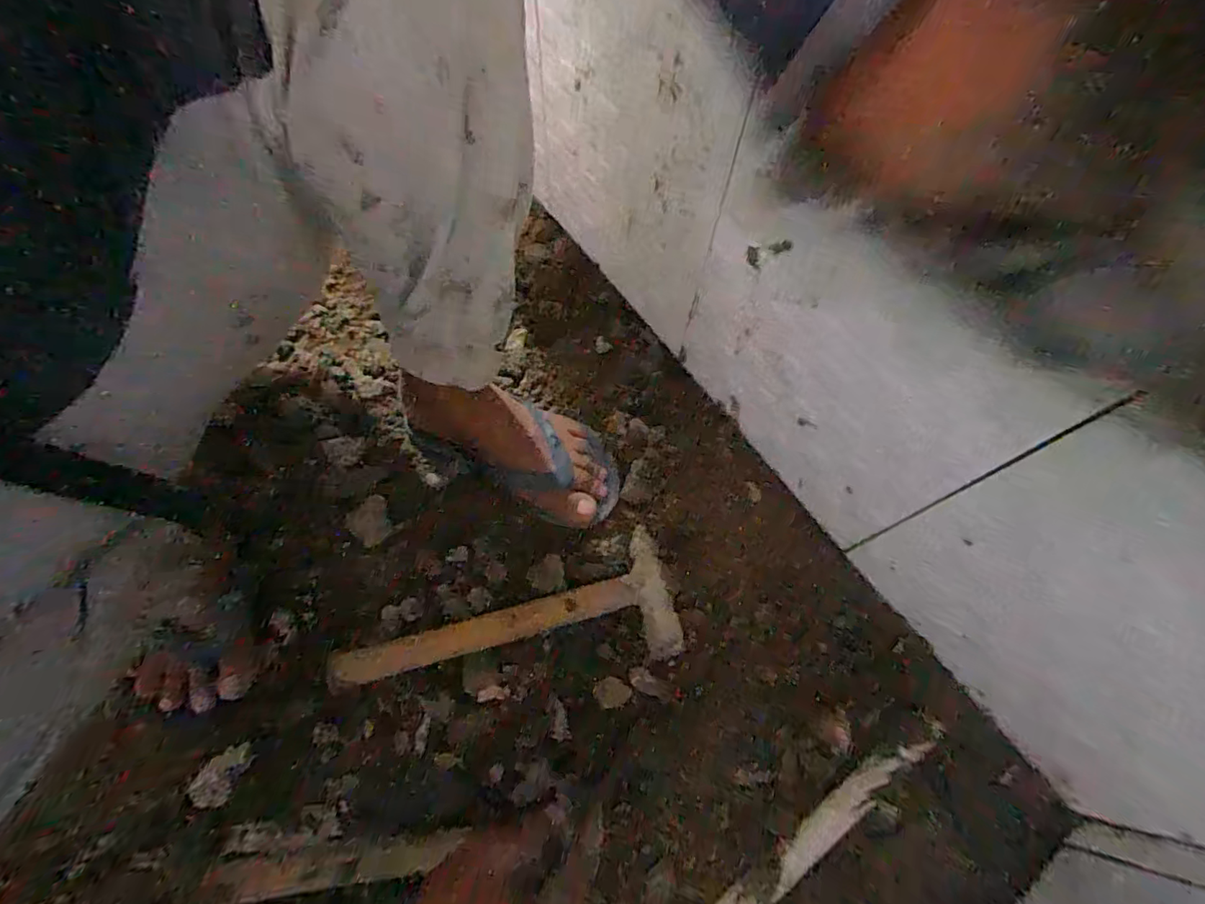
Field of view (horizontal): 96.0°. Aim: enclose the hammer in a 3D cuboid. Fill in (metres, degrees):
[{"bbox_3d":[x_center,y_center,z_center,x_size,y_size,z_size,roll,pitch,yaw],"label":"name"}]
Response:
[{"bbox_3d":[-0.088,0.151,0.490,0.305,0.029,0.113,-9,68,-5],"label":"hammer"}]

